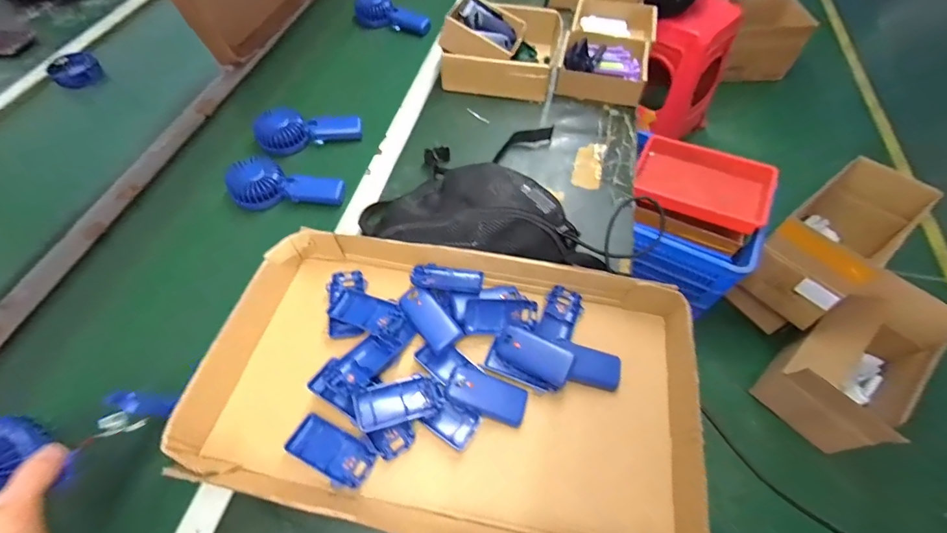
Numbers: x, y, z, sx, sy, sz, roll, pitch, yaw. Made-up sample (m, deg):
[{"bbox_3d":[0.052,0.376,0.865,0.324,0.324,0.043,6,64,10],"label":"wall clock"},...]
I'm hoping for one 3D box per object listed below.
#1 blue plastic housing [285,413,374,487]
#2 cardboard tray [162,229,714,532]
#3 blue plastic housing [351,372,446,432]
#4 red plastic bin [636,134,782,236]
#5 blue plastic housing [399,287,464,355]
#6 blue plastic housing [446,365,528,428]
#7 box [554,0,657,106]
[{"bbox_3d":[-0.150,0.197,0.439,0.091,0.023,0.043,23,61,15],"label":"blue plastic housing"},{"bbox_3d":[-0.025,0.119,0.470,0.523,0.057,0.318,10,58,8],"label":"cardboard tray"},{"bbox_3d":[-0.080,0.148,0.450,0.093,0.019,0.044,-7,65,-23],"label":"blue plastic housing"},{"bbox_3d":[0.672,-0.246,1.205,0.369,0.086,0.240,26,62,17],"label":"red plastic bin"},{"bbox_3d":[-0.055,0.065,0.510,0.042,0.017,0.086,-36,63,-20],"label":"blue plastic housing"},{"bbox_3d":[0.016,0.144,0.463,0.089,0.010,0.043,23,60,0],"label":"blue plastic housing"},{"bbox_3d":[0.270,-0.440,0.822,0.157,0.059,0.283,13,59,10],"label":"box"}]

